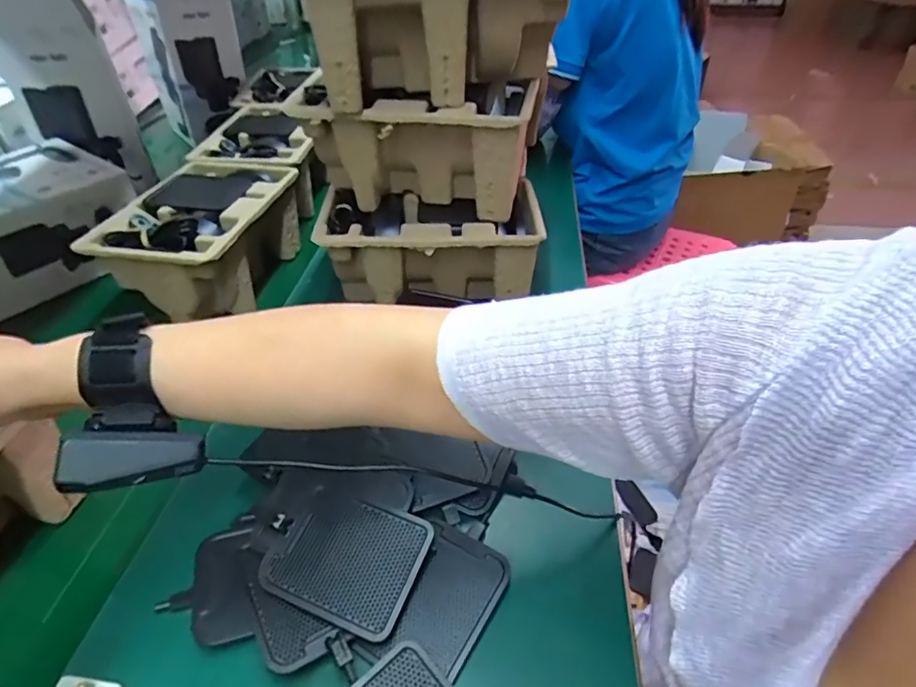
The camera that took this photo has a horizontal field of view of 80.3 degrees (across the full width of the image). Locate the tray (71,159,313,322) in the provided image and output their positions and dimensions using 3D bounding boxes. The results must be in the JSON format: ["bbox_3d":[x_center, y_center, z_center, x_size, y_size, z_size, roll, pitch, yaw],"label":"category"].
[{"bbox_3d":[-0.283,-0.125,0.631,0.140,0.099,0.243,4,40,7],"label":"tray"}]

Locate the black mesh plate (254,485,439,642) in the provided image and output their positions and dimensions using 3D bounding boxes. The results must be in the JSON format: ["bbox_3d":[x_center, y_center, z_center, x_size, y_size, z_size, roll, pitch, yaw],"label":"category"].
[{"bbox_3d":[-0.074,0.142,0.364,0.095,0.006,0.078,17,54,16],"label":"black mesh plate"}]

